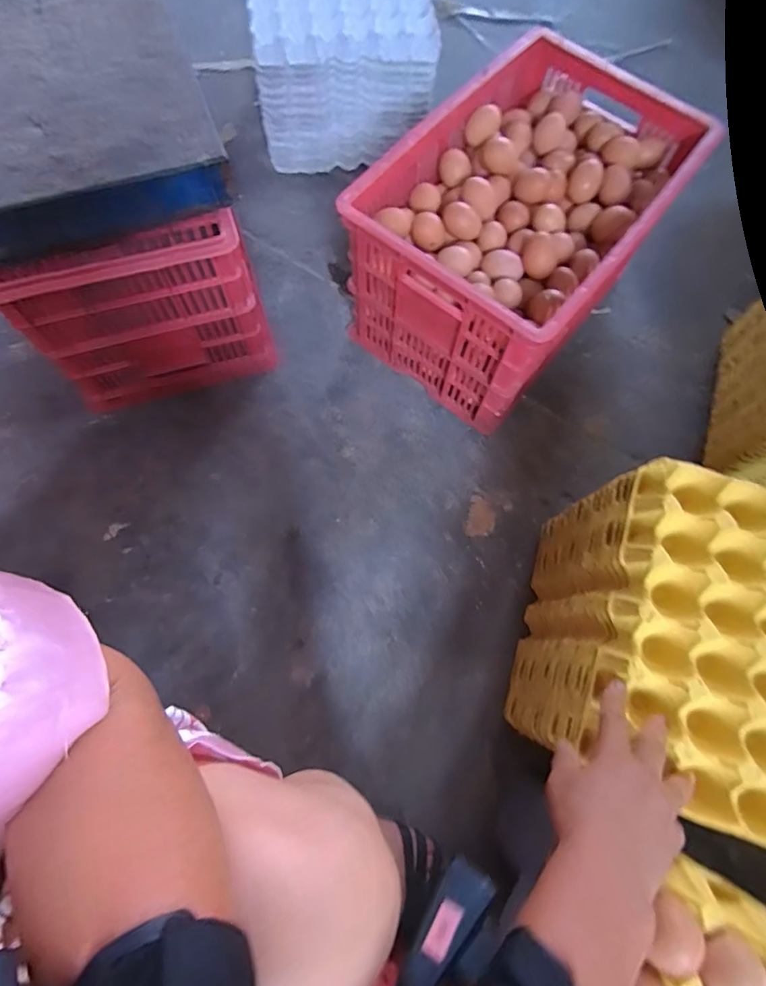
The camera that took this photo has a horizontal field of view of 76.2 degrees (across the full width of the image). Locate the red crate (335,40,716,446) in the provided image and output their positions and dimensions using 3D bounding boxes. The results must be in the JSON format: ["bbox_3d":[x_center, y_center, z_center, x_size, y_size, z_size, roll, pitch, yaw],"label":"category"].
[{"bbox_3d":[0.190,-0.389,0.742,0.328,0.257,0.456,38,77,9],"label":"red crate"}]

